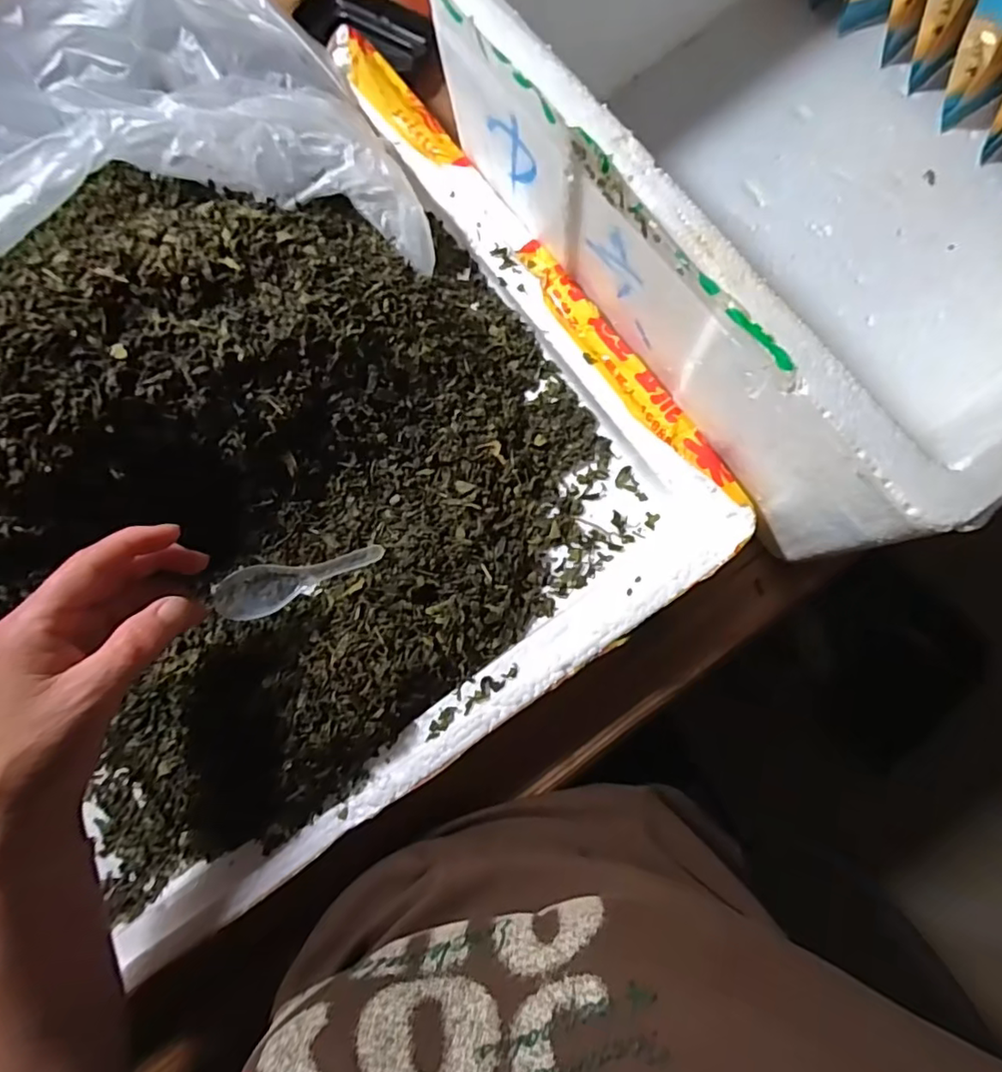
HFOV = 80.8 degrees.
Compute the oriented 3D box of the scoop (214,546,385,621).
[{"bbox_3d":[-0.133,0.029,0.389,0.120,0.017,0.033,-15,82,3],"label":"scoop"}]

